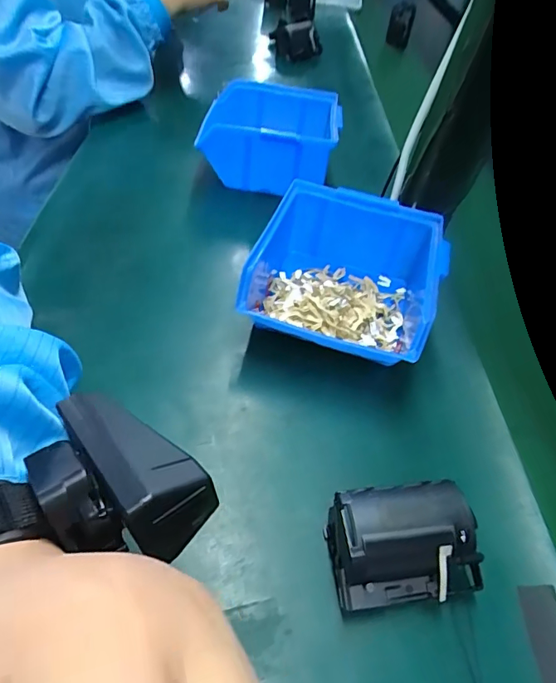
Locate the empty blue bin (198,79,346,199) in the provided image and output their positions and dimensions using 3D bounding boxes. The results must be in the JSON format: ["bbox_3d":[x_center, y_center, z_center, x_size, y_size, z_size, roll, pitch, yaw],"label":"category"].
[{"bbox_3d":[-0.008,-0.206,0.478,0.123,0.062,0.113,5,48,0],"label":"empty blue bin"}]

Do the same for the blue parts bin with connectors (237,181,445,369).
[{"bbox_3d":[0.046,-0.041,0.344,0.122,0.070,0.124,16,49,10],"label":"blue parts bin with connectors"}]

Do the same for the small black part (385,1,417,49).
[{"bbox_3d":[0.205,-0.528,0.805,0.039,0.066,0.015,18,46,6],"label":"small black part"}]

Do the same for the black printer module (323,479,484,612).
[{"bbox_3d":[0.058,0.101,0.236,0.068,0.039,0.047,-3,49,-7],"label":"black printer module"}]

